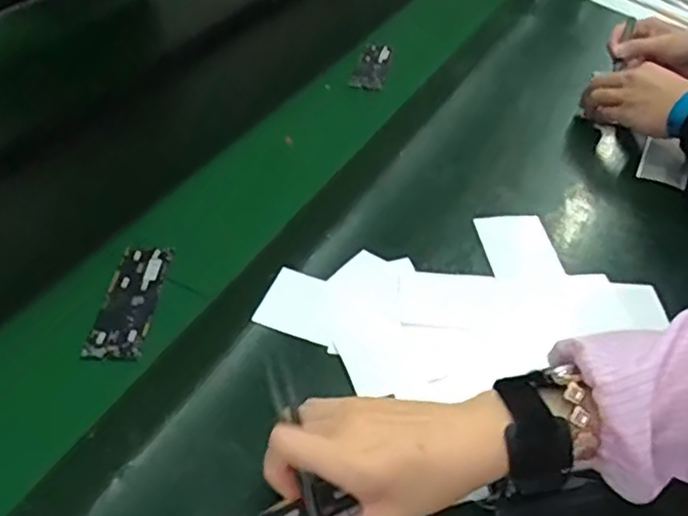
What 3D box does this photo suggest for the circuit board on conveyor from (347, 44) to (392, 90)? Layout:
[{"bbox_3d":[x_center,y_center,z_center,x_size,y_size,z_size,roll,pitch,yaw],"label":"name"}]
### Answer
[{"bbox_3d":[0.036,-0.252,0.834,0.043,0.016,0.108,10,45,7],"label":"circuit board on conveyor"}]

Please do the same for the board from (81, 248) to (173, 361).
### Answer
[{"bbox_3d":[-0.176,0.035,0.523,0.044,0.006,0.122,3,44,-1],"label":"board"}]

